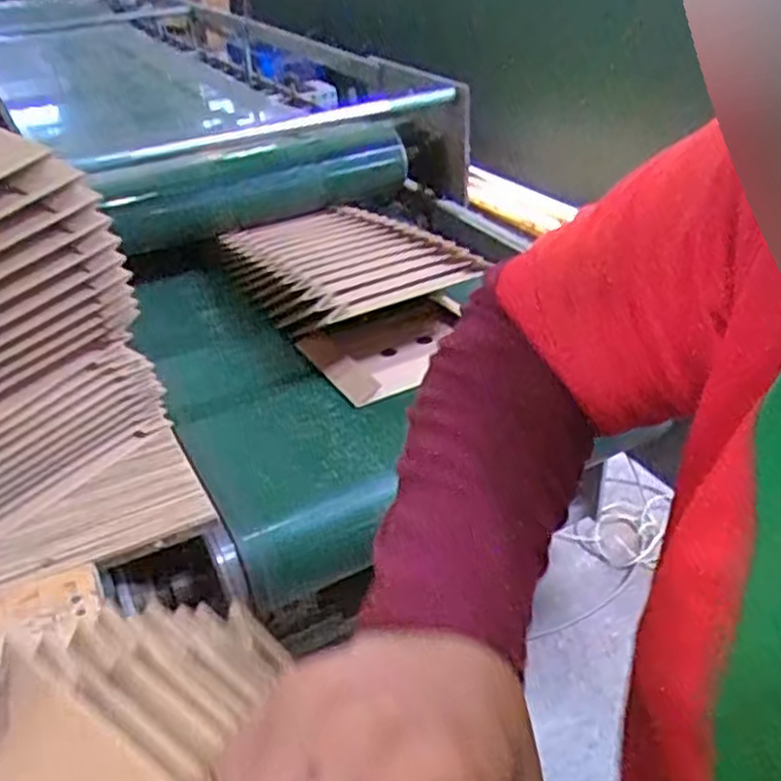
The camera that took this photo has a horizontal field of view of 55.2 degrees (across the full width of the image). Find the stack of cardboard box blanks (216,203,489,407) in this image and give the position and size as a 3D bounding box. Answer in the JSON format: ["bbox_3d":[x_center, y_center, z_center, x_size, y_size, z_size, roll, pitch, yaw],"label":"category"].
[{"bbox_3d":[-0.075,-0.213,1.358,0.323,0.103,0.622,-20,37,-22],"label":"stack of cardboard box blanks"}]

